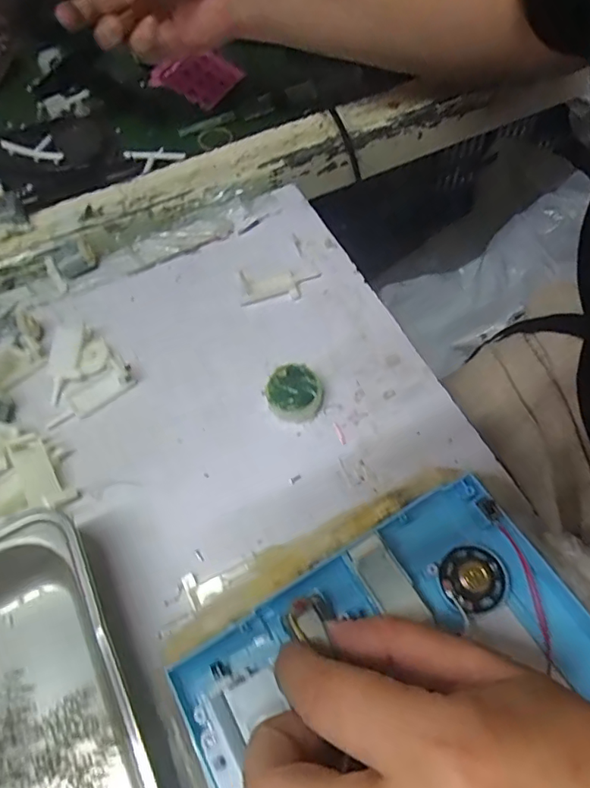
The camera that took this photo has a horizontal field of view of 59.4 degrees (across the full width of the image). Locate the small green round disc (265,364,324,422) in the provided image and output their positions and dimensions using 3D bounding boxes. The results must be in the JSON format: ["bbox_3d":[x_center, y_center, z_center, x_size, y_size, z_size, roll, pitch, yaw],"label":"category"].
[{"bbox_3d":[-0.001,-0.001,0.315,0.033,0.017,0.031,-1,60,2],"label":"small green round disc"}]

